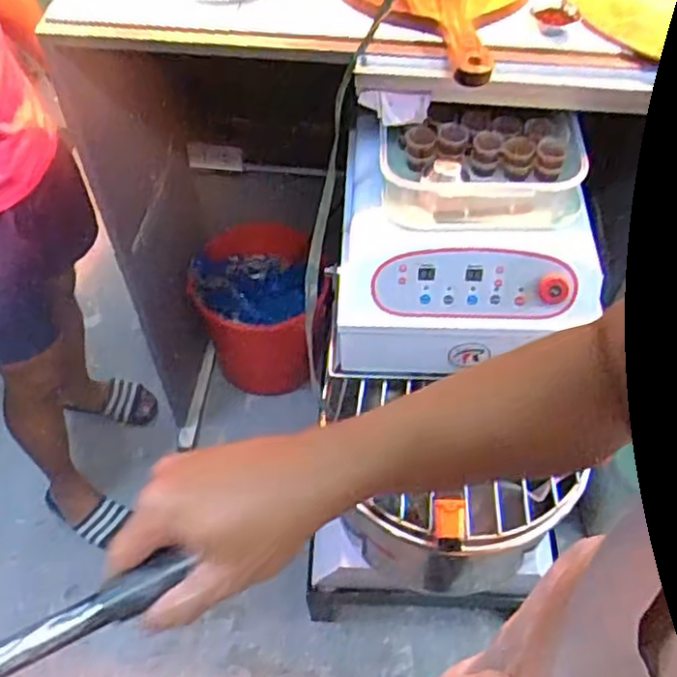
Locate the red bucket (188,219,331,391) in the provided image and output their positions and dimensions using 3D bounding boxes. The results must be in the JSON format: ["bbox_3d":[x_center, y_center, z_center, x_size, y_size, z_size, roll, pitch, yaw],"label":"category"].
[{"bbox_3d":[-0.187,-0.059,1.756,0.314,0.345,0.333,-1,52,1],"label":"red bucket"}]

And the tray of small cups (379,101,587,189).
[{"bbox_3d":[0.193,-0.232,0.952,0.269,0.102,0.146,4,52,5],"label":"tray of small cups"}]

